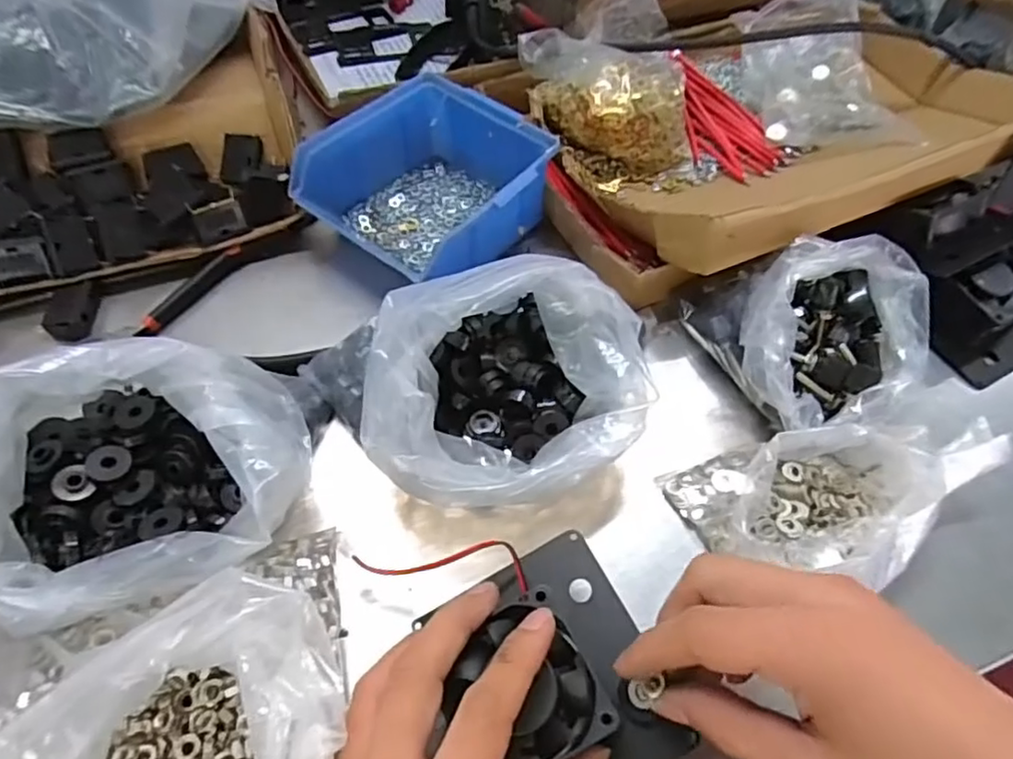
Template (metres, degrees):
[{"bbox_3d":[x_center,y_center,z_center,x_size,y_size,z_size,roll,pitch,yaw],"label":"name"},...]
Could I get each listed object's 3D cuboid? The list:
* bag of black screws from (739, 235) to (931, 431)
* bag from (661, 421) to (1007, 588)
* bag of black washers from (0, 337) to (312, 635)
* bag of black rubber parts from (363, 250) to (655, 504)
[{"bbox_3d":[0.176,-0.019,0.354,0.090,0.075,0.103,34,61,19],"label":"bag of black screws"},{"bbox_3d":[0.168,0.061,0.320,0.158,0.046,0.079,-2,56,-4],"label":"bag"},{"bbox_3d":[-0.165,0.048,0.290,0.142,0.088,0.120,-1,56,-3],"label":"bag of black washers"},{"bbox_3d":[0.006,0.003,0.326,0.155,0.074,0.115,-33,63,-22],"label":"bag of black rubber parts"}]

